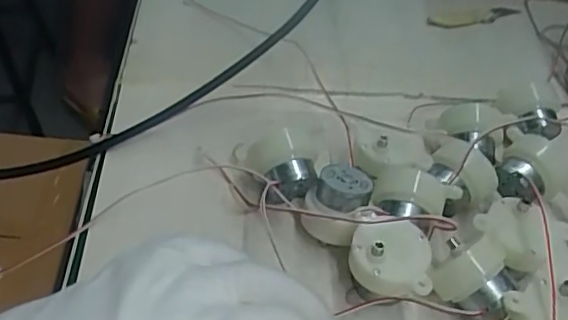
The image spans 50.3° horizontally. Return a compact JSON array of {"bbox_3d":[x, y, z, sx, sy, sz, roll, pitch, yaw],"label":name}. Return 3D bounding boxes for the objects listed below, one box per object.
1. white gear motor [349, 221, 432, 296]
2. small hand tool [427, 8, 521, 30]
[{"bbox_3d":[0.042,0.044,0.250,0.031,0.031,0.027,9,45,1],"label":"white gear motor"},{"bbox_3d":[0.136,-0.102,0.432,0.080,0.011,0.009,-15,49,-21],"label":"small hand tool"}]

